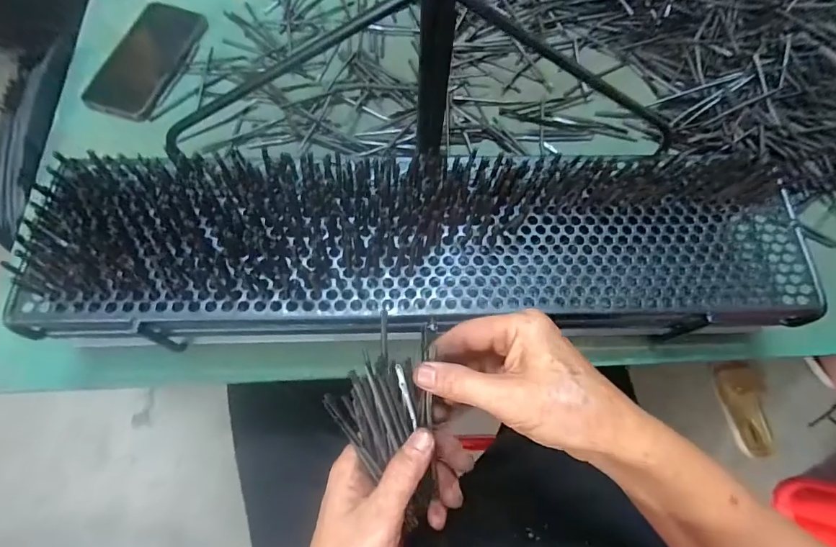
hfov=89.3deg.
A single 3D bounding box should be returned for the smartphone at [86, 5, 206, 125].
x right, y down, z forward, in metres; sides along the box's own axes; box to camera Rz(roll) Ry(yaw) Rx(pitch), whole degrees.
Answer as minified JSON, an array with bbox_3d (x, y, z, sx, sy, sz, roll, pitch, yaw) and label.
[{"bbox_3d":[-0.313,-0.249,0.489,0.085,0.004,0.163,15,70,4],"label":"smartphone"}]

